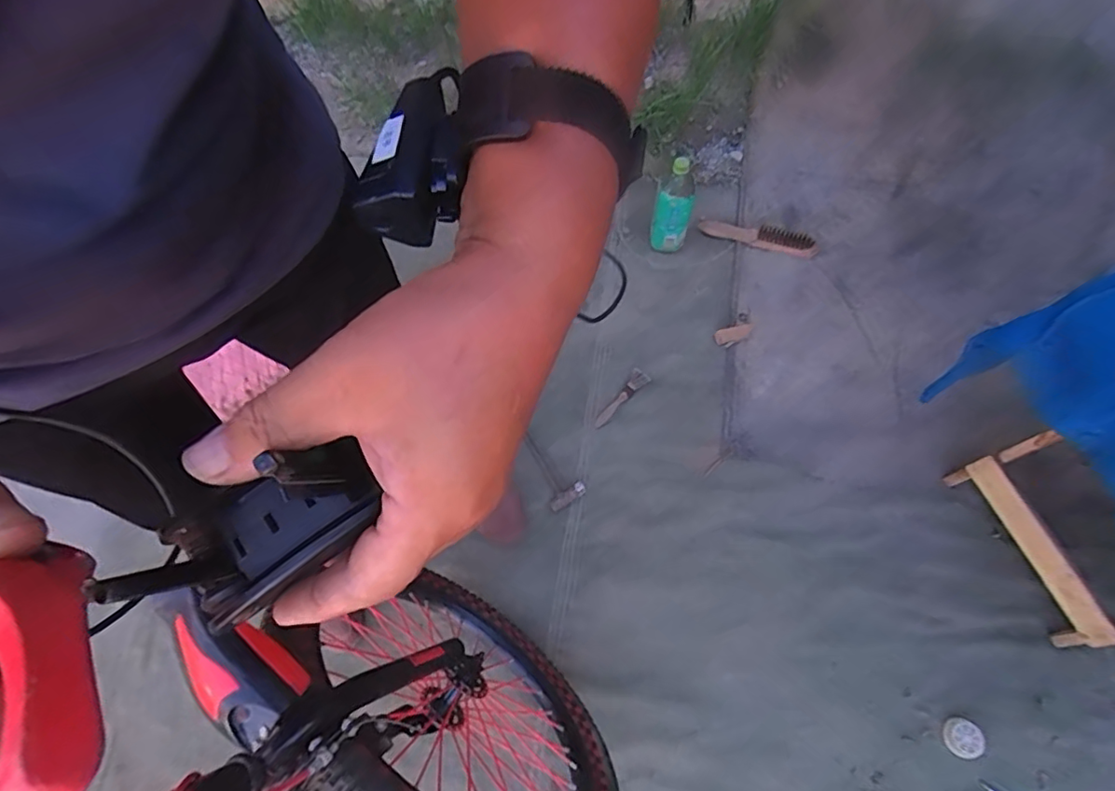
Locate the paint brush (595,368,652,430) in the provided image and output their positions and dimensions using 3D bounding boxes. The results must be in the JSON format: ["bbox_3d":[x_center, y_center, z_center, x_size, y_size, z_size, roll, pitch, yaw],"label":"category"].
[{"bbox_3d":[0.121,0.003,1.096,0.148,0.008,0.039,-42,69,-14],"label":"paint brush"}]

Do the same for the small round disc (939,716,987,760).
[{"bbox_3d":[0.589,0.495,0.806,0.051,0.014,0.051,-2,65,4],"label":"small round disc"}]

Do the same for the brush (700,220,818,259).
[{"bbox_3d":[0.441,-0.361,1.243,0.270,0.031,0.068,25,67,34],"label":"brush"}]

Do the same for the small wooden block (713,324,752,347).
[{"bbox_3d":[0.361,-0.125,1.138,0.080,0.018,0.032,-14,65,-2],"label":"small wooden block"}]

